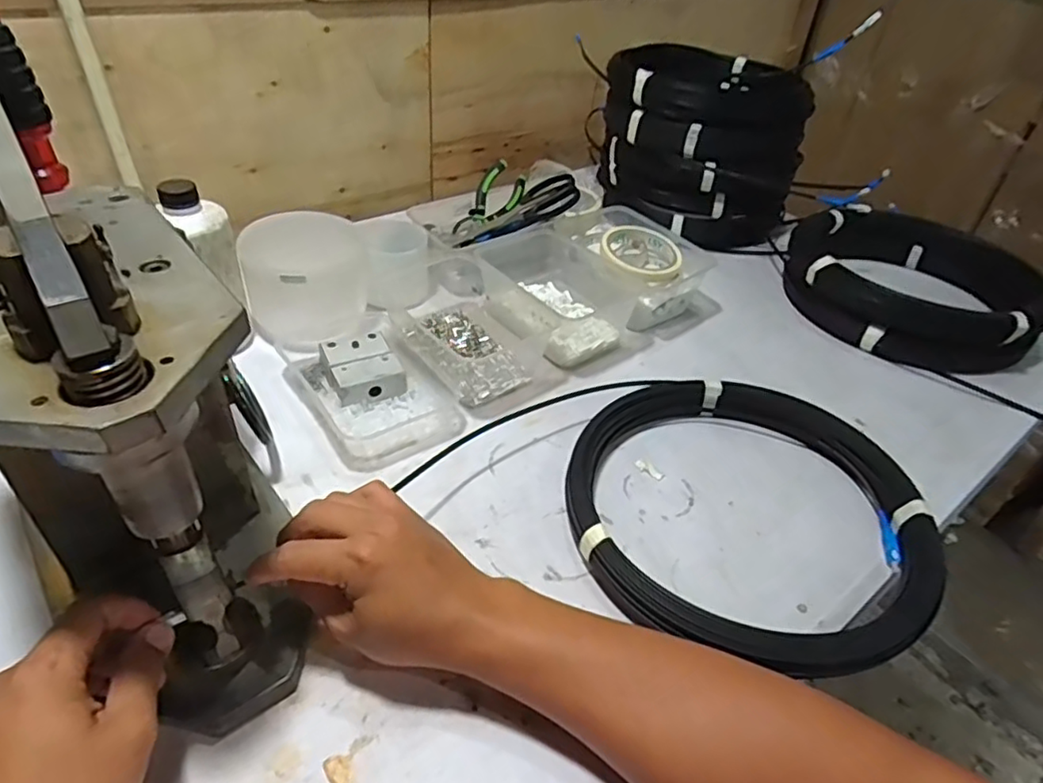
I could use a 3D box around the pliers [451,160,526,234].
[{"bbox_3d":[-0.036,-0.241,0.802,0.056,0.022,0.111,28,83,-6],"label":"pliers"}]

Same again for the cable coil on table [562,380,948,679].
[{"bbox_3d":[0.172,0.086,0.493,0.268,0.051,0.265,4,41,-4],"label":"cable coil on table"}]

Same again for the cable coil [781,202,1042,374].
[{"bbox_3d":[0.475,-0.128,0.778,0.271,0.102,0.281,4,41,-4],"label":"cable coil"}]

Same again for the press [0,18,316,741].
[{"bbox_3d":[-0.236,-0.004,0.355,0.124,0.285,0.292,-26,51,-33],"label":"press"}]

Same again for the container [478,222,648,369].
[{"bbox_3d":[0.038,-0.113,0.712,0.141,0.064,0.179,-24,50,-31],"label":"container"}]

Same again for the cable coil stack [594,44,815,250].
[{"bbox_3d":[0.264,-0.367,0.919,0.273,0.187,0.268,19,42,13],"label":"cable coil stack"}]

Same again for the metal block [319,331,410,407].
[{"bbox_3d":[-0.152,-0.023,0.607,0.067,0.029,0.070,-12,44,-21],"label":"metal block"}]

